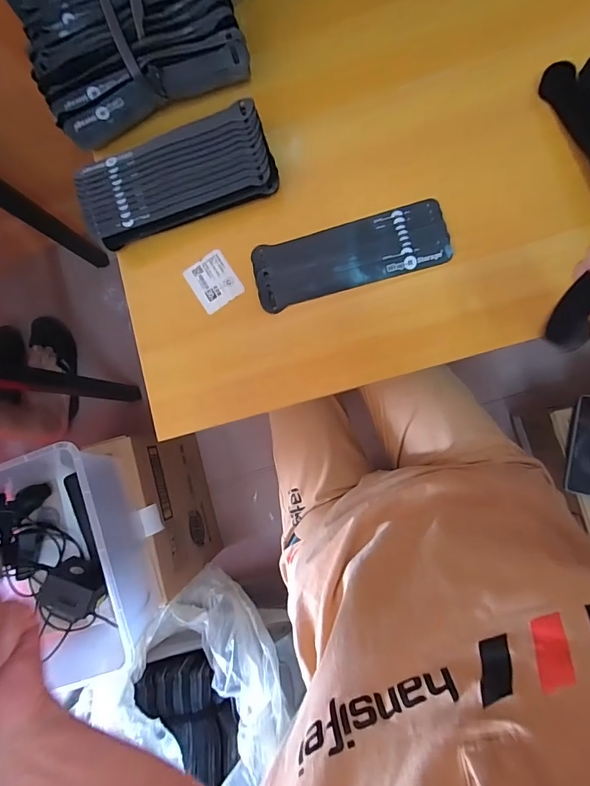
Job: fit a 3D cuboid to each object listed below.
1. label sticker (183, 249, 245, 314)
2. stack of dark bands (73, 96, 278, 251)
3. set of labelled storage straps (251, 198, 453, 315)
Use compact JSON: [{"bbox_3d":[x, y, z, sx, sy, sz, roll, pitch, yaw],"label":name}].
[{"bbox_3d":[-0.089,-0.123,0.445,0.049,0.004,0.057,-34,85,0],"label":"label sticker"},{"bbox_3d":[-0.123,-0.224,0.428,0.199,0.039,0.086,-20,84,6],"label":"stack of dark bands"},{"bbox_3d":[0.057,-0.145,0.424,0.200,0.015,0.069,-13,85,7],"label":"set of labelled storage straps"}]

